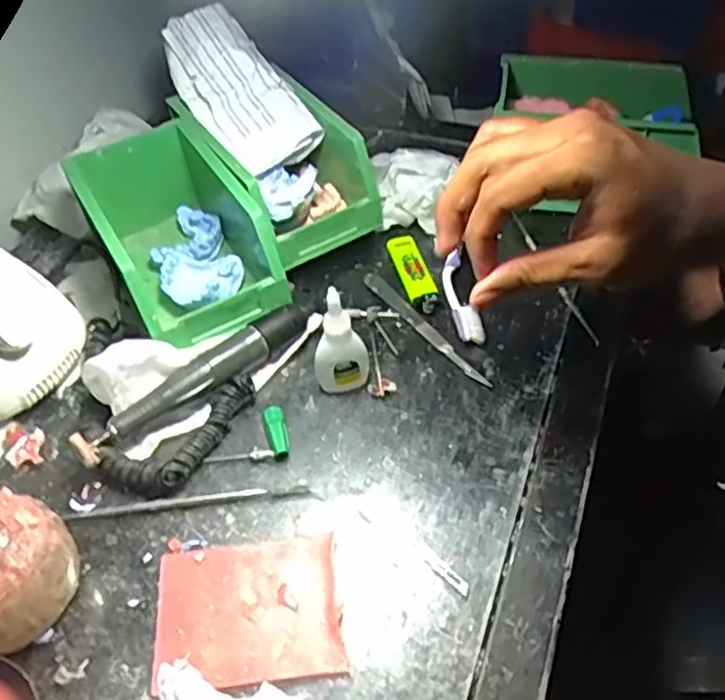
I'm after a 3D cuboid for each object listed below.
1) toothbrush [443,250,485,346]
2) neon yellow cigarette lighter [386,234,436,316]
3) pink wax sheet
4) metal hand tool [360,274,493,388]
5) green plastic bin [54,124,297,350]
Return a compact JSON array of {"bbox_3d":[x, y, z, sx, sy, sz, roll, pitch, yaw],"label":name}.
[{"bbox_3d":[0.071,-0.037,0.506,0.017,0.013,0.078,-10,55,-5],"label":"toothbrush"},{"bbox_3d":[0.039,-0.060,0.543,0.021,0.015,0.079,-13,50,-9],"label":"neon yellow cigarette lighter"},{"bbox_3d":[-0.062,0.141,0.380,0.098,0.004,0.077,-6,49,-3],"label":"pink wax sheet"},{"bbox_3d":[0.043,-0.017,0.512,0.012,0.004,0.138,-29,54,-21],"label":"metal hand tool"},{"bbox_3d":[-0.140,-0.083,0.524,0.099,0.090,0.170,-26,53,-19],"label":"green plastic bin"}]

